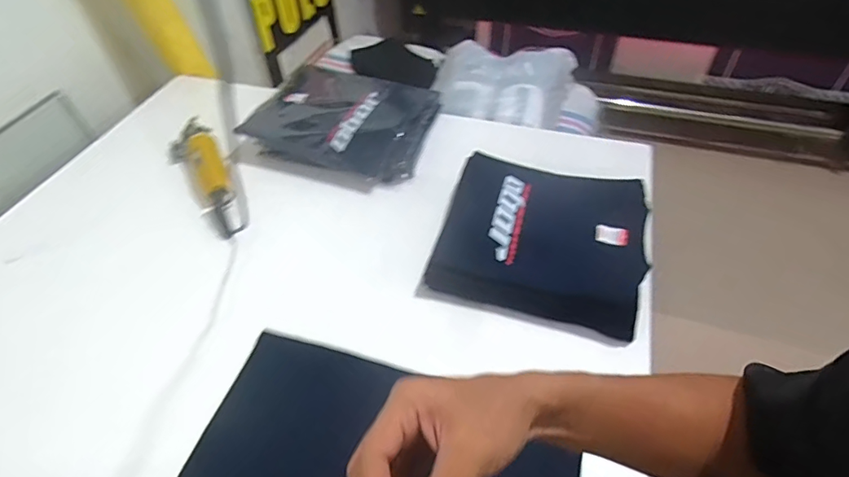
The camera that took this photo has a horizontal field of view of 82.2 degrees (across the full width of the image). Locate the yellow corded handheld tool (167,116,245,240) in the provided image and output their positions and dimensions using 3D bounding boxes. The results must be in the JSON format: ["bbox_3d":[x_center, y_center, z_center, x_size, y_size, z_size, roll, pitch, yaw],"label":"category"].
[{"bbox_3d":[-0.451,-0.134,0.999,0.099,0.061,0.341,-25,52,-20],"label":"yellow corded handheld tool"}]

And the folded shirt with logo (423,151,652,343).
[{"bbox_3d":[0.200,-0.002,0.840,0.330,0.074,0.291,14,50,13],"label":"folded shirt with logo"}]

